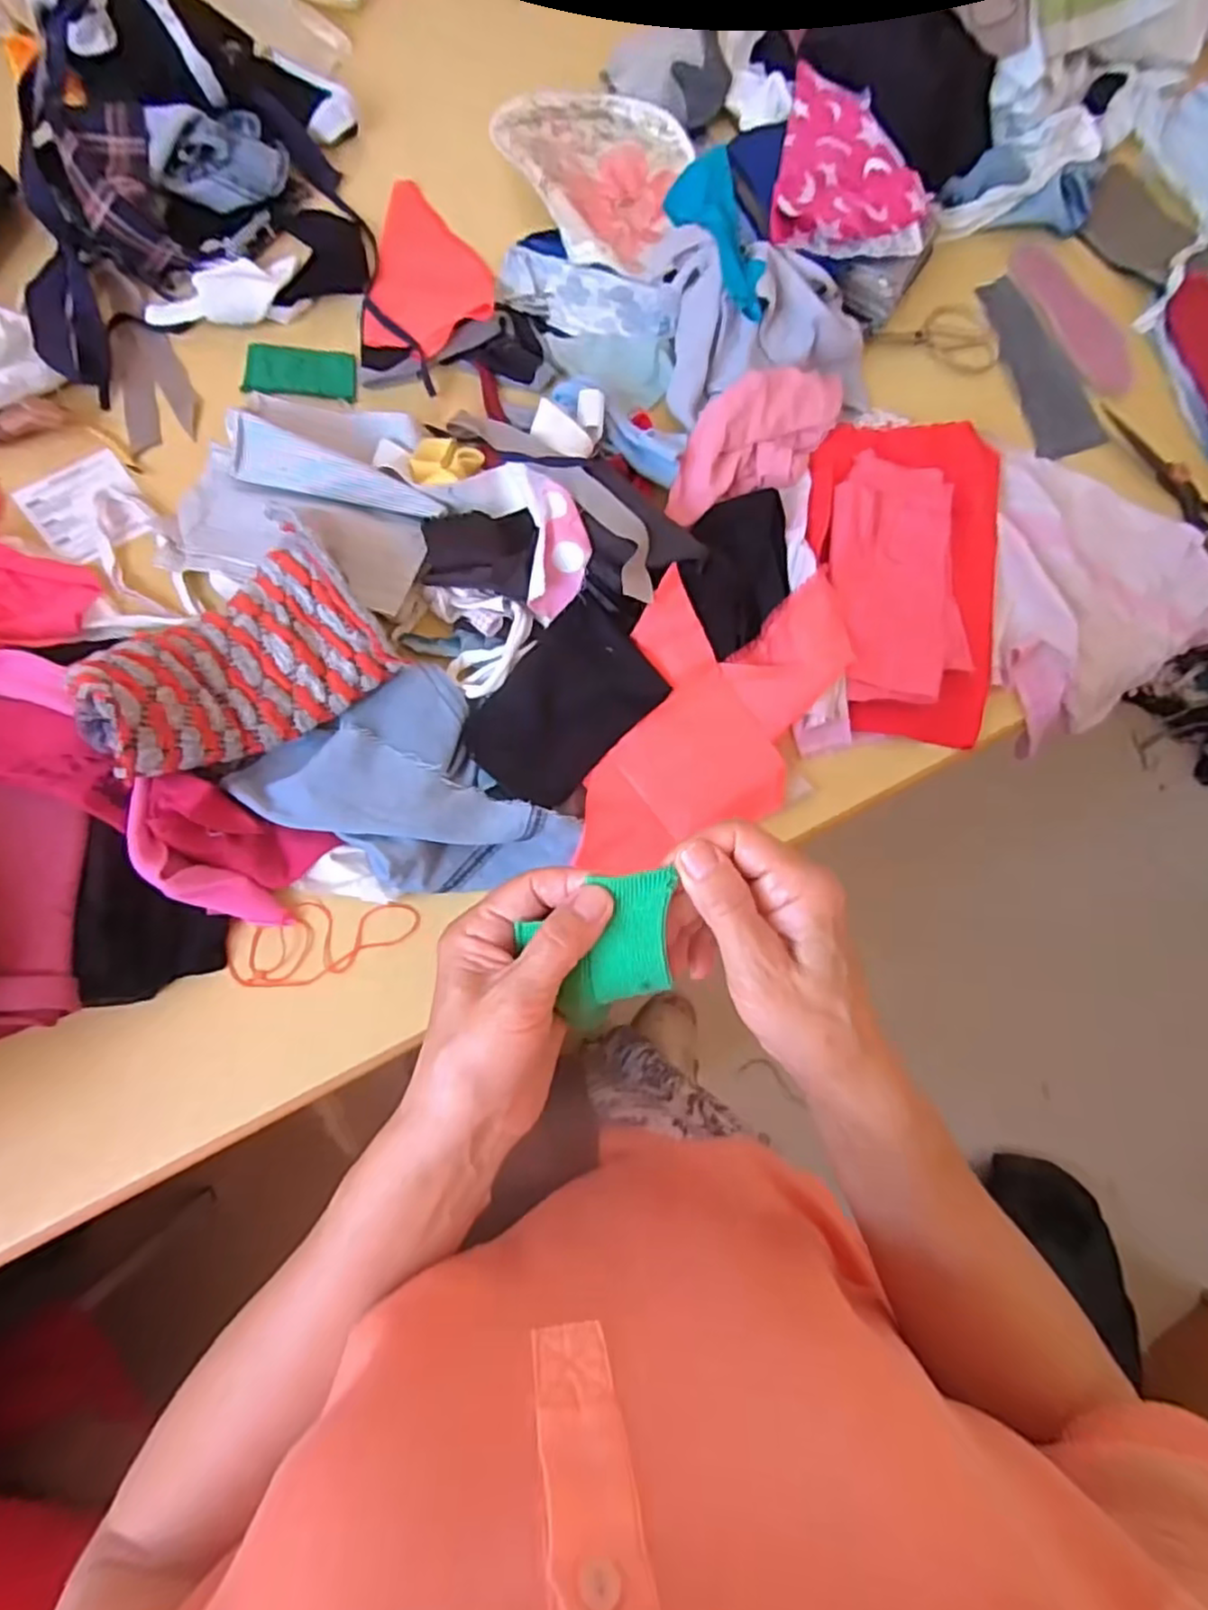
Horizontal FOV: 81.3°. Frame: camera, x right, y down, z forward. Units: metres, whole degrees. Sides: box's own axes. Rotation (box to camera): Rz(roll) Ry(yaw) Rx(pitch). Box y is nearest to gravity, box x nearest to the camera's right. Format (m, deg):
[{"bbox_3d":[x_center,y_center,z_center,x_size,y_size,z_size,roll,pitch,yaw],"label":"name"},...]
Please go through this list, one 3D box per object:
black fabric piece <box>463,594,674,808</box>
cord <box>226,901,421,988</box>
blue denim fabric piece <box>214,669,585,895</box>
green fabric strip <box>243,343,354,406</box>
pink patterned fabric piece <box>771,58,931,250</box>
[{"bbox_3d":[-0.035,-0.089,0.637,0.115,0.021,0.176,41,75,1],"label":"black fabric piece"},{"bbox_3d":[-0.236,0.118,0.596,0.151,0.013,0.068,1,83,-10],"label":"cord"},{"bbox_3d":[-0.163,0.001,0.592,0.190,0.045,0.209,-41,86,-15],"label":"blue denim fabric piece"},{"bbox_3d":[-0.300,-0.430,0.700,0.105,0.008,0.051,1,77,-9],"label":"green fabric strip"},{"bbox_3d":[0.265,-0.673,0.739,0.163,0.029,0.229,11,76,-6],"label":"pink patterned fabric piece"}]

